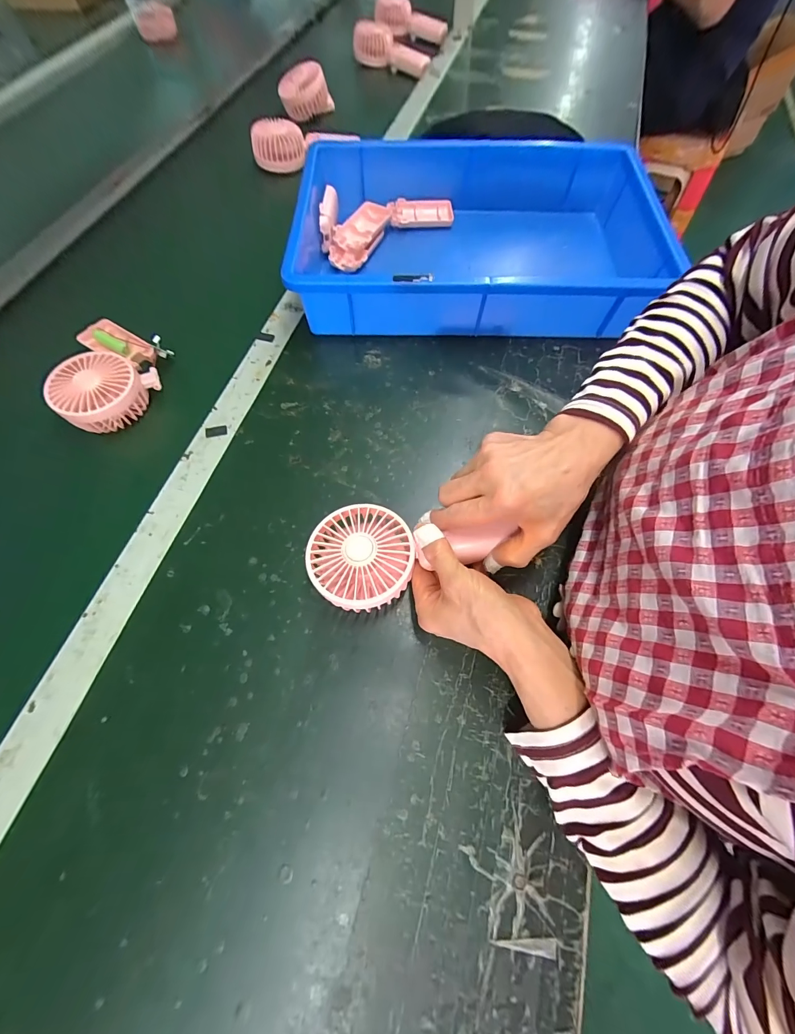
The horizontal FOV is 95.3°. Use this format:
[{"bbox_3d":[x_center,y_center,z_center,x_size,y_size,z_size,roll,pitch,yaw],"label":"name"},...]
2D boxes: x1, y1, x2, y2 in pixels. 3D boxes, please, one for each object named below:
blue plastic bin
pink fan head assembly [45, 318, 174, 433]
[{"bbox_3d":[0.098,-0.368,0.480,0.456,0.082,0.309,0,67,0],"label":"blue plastic bin"},{"bbox_3d":[-0.331,-0.178,0.424,0.100,0.043,0.168,-13,67,-5],"label":"pink fan head assembly"}]

